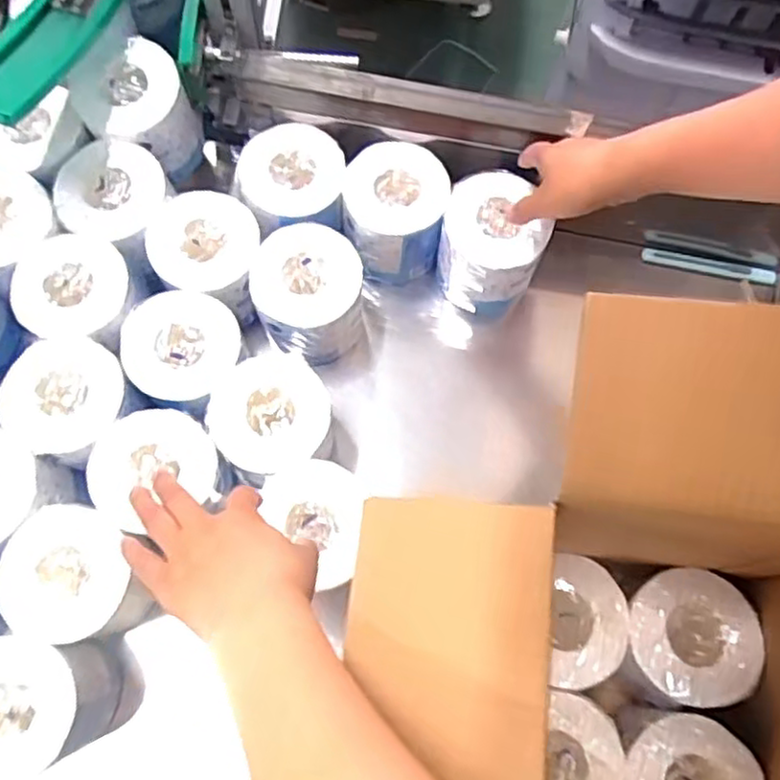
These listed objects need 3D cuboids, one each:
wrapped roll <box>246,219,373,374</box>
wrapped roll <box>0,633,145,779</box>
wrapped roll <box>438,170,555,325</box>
[{"bbox_3d":[-0.073,-0.079,0.662,0.098,0.124,0.097,0,72,-1],"label":"wrapped roll"},{"bbox_3d":[-0.273,0.245,0.549,0.101,0.120,0.097,-12,73,-5],"label":"wrapped roll"},{"bbox_3d":[0.095,-0.139,0.691,0.091,0.127,0.100,0,72,-1],"label":"wrapped roll"}]

